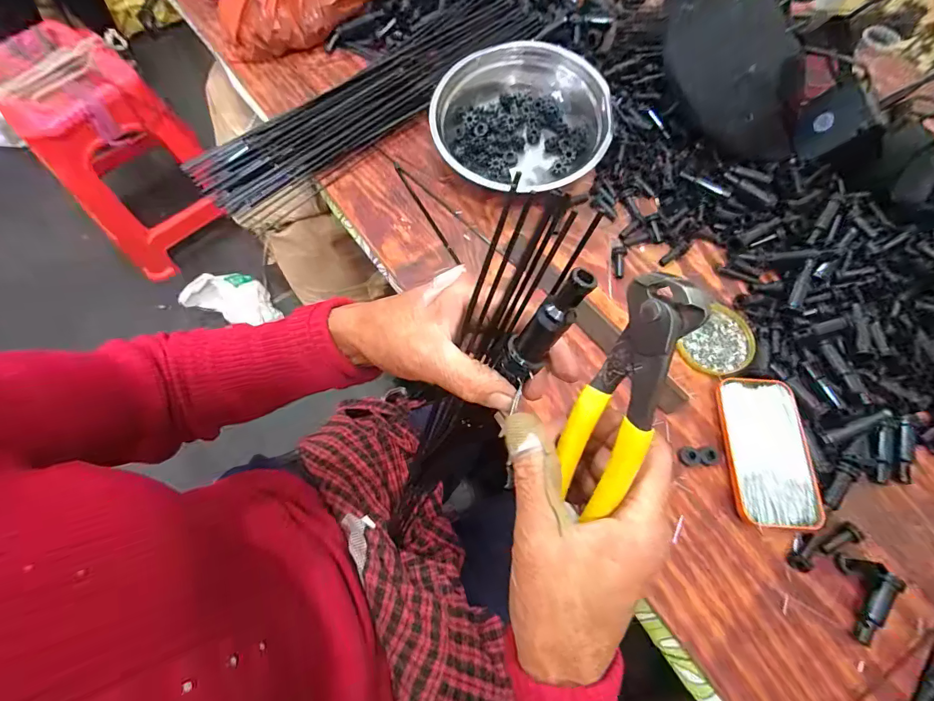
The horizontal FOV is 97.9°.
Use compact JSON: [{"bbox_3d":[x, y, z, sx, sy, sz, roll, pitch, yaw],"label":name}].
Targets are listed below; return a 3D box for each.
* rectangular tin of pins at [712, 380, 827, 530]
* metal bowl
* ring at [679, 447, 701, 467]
[{"bbox_3d":[0.306,0.101,0.411,0.074,0.021,0.144,4,68,-1],"label":"rectangular tin of pins"},{"bbox_3d":[0.069,-0.298,0.529,0.209,0.071,0.190,1,68,-2],"label":"metal bowl"},{"bbox_3d":[0.224,0.108,0.412,0.017,0.010,0.019,-37,74,-15],"label":"ring"}]

